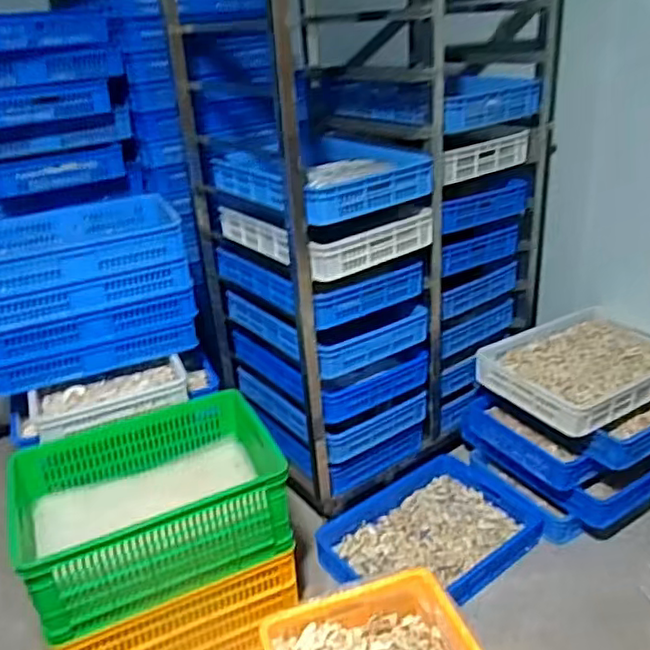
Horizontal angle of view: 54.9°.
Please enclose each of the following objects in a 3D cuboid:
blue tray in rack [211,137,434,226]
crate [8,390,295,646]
[{"bbox_3d":[-0.018,-0.444,1.834,0.449,0.111,0.584,-18,29,-26],"label":"blue tray in rack"},{"bbox_3d":[-0.431,0.442,1.593,0.601,0.257,0.448,-16,28,-22],"label":"crate"}]

